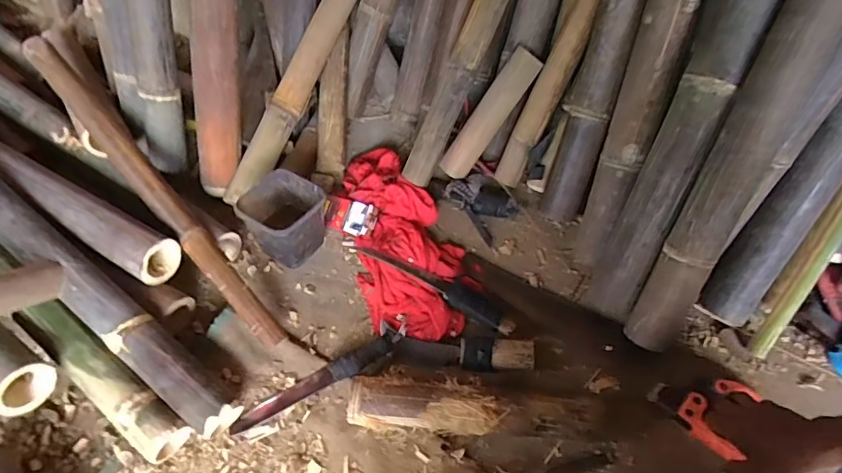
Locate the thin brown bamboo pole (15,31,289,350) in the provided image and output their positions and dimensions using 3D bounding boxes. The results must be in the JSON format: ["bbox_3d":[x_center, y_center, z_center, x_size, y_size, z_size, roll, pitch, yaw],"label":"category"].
[{"bbox_3d":[-0.470,-0.112,0.814,0.056,0.051,0.616,-38,81,-27],"label":"thin brown bamboo pole"}]

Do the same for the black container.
[{"bbox_3d":[-0.228,-0.024,0.840,0.117,0.115,0.116,25,55,16],"label":"black container"}]

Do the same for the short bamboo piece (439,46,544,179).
[{"bbox_3d":[0.129,-0.228,0.945,0.064,0.272,0.050,4,46,-36],"label":"short bamboo piece"}]

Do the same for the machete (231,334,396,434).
[{"bbox_3d":[-0.156,0.215,0.734,0.251,0.021,0.035,-23,57,-19],"label":"machete"}]

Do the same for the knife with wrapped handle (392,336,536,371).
[{"bbox_3d":[0.064,0.178,0.760,0.215,0.037,0.049,3,52,-1],"label":"knife with wrapped handle"}]

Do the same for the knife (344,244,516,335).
[{"bbox_3d":[0.018,0.074,0.836,0.311,0.031,0.050,27,56,17],"label":"knife"}]

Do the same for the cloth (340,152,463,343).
[{"bbox_3d":[-0.028,-0.014,0.892,0.189,0.065,0.421,-8,53,-9],"label":"cloth"}]

